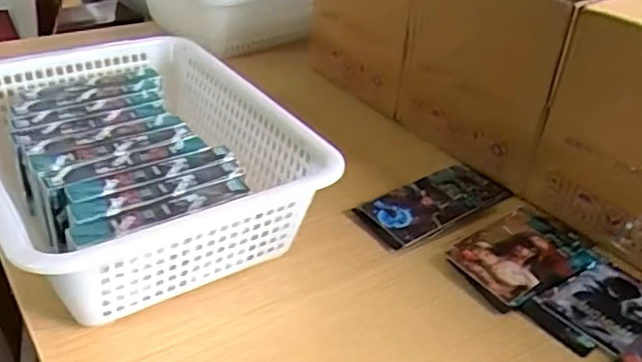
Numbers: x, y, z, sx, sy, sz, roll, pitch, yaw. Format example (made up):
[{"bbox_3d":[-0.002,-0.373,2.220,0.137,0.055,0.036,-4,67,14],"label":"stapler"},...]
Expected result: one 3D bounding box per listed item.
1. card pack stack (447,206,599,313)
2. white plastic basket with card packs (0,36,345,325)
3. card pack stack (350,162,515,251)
[{"bbox_3d":[0.191,0.068,0.577,0.141,0.013,0.087,-21,42,-32],"label":"card pack stack"},{"bbox_3d":[-0.180,-0.021,0.587,0.261,0.104,0.356,-18,40,-29],"label":"white plastic basket with card packs"},{"bbox_3d":[0.127,0.020,0.636,0.168,0.014,0.075,-18,40,-28],"label":"card pack stack"}]

